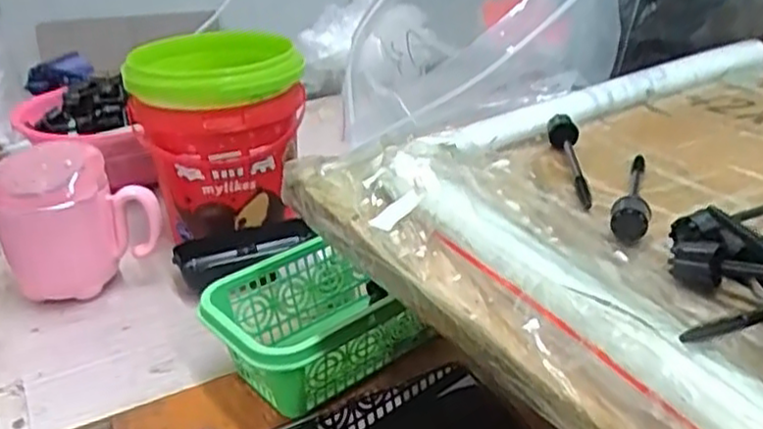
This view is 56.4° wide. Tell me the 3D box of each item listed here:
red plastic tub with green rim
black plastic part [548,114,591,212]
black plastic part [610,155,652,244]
[{"bbox_3d":[-0.130,-0.060,0.586,0.132,0.153,0.138,-15,28,-21],"label":"red plastic tub with green rim"},{"bbox_3d":[0.091,-0.028,0.349,0.015,0.016,0.081,1,27,10],"label":"black plastic part"},{"bbox_3d":[0.113,-0.012,0.315,0.014,0.014,0.082,9,29,21],"label":"black plastic part"}]

